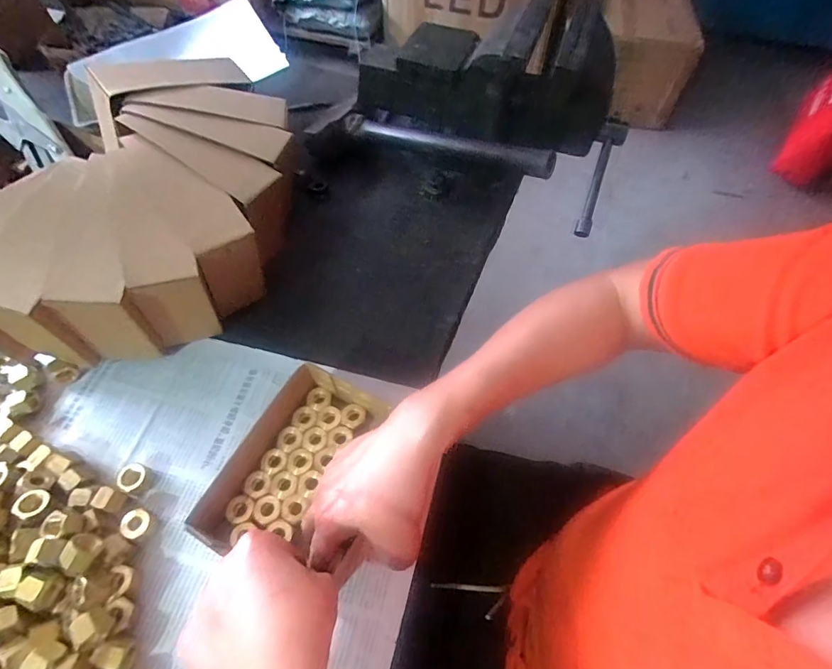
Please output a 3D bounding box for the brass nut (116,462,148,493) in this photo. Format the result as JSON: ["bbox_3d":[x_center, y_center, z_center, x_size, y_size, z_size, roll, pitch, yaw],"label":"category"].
[{"bbox_3d":[-0.243,0.123,0.379,0.021,0.014,0.023,2,59,-3],"label":"brass nut"}]

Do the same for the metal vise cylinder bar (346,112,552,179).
[{"bbox_3d":[0.031,-0.229,0.528,0.275,0.029,0.026,23,60,24],"label":"metal vise cylinder bar"}]

